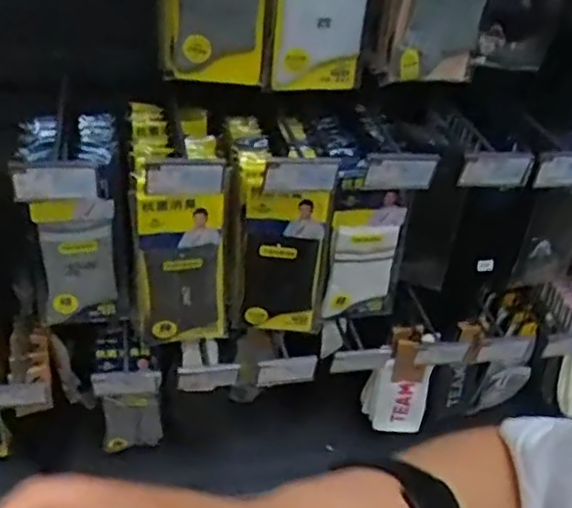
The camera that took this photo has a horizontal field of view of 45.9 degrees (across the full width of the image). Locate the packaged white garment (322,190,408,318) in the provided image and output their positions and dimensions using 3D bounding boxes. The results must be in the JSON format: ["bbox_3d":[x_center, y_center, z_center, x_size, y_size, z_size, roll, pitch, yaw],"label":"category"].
[{"bbox_3d":[0.113,0.003,0.914,0.116,0.215,0.024,-10,41,-20],"label":"packaged white garment"}]

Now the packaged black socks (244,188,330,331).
[{"bbox_3d":[-0.002,0.003,0.855,0.093,0.257,0.026,0,42,-5],"label":"packaged black socks"}]

